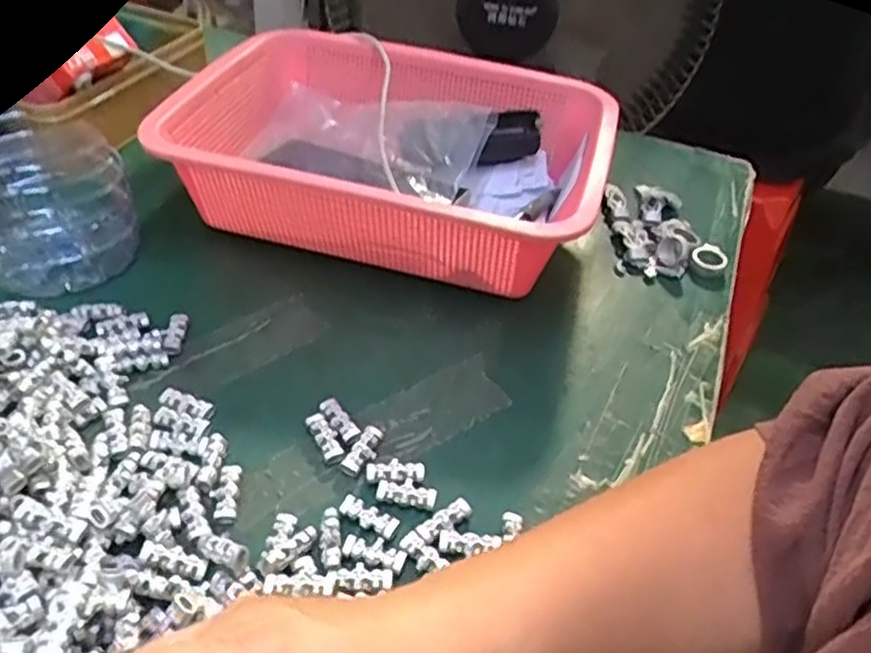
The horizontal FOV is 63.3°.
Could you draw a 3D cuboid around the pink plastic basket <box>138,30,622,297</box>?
[{"bbox_3d":[-0.025,-0.122,0.524,0.285,0.090,0.215,15,43,10],"label":"pink plastic basket"}]

